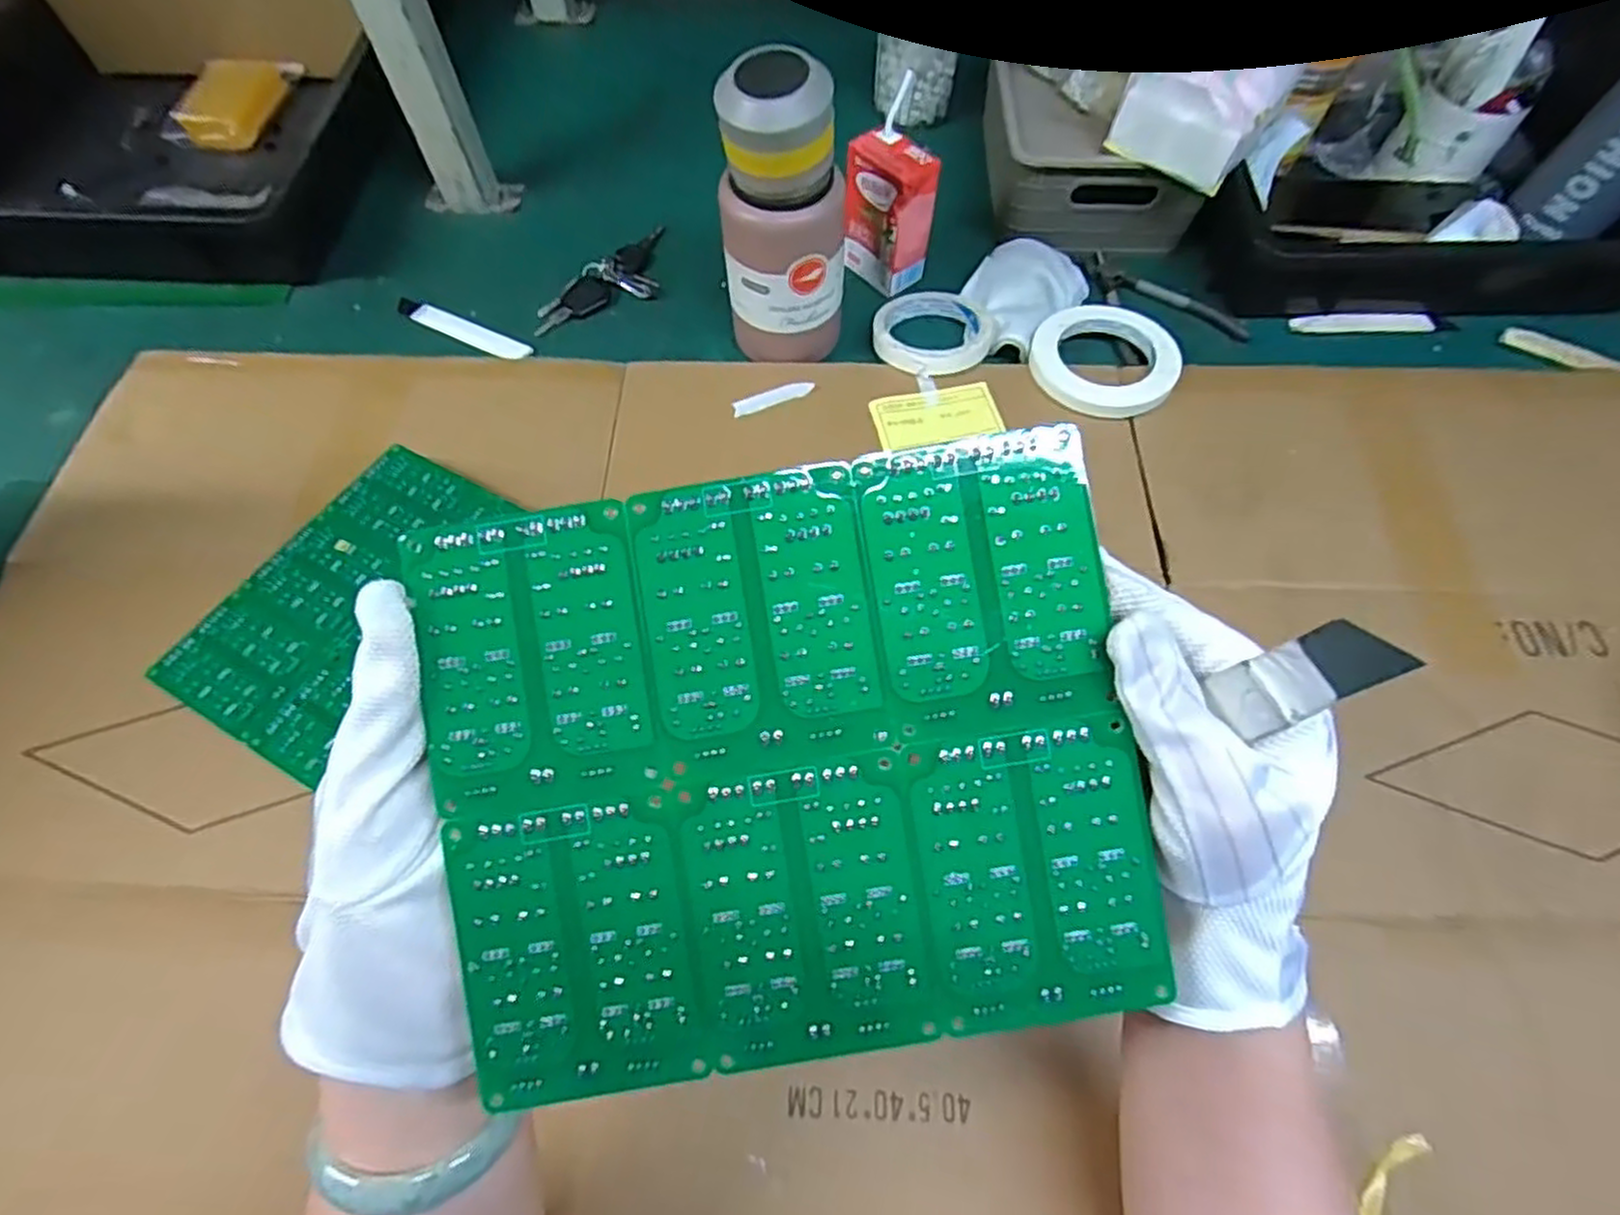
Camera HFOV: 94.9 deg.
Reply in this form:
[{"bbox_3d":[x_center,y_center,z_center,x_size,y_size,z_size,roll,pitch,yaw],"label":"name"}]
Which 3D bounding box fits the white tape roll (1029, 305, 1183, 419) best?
[{"bbox_3d":[0.235,-0.198,0.599,0.112,0.020,0.109,0,62,1],"label":"white tape roll"}]

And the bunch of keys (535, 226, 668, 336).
[{"bbox_3d":[-0.171,-0.287,0.658,0.059,0.014,0.154,38,69,19],"label":"bunch of keys"}]

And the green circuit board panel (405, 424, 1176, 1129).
[{"bbox_3d":[-0.008,0.047,0.225,0.202,0.004,0.172,-9,88,0],"label":"green circuit board panel"}]

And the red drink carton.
[{"bbox_3d":[0.066,-0.335,0.611,0.054,0.130,0.067,-28,65,-13],"label":"red drink carton"}]

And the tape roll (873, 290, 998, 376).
[{"bbox_3d":[0.103,-0.230,0.616,0.097,0.015,0.099,0,62,1],"label":"tape roll"}]

